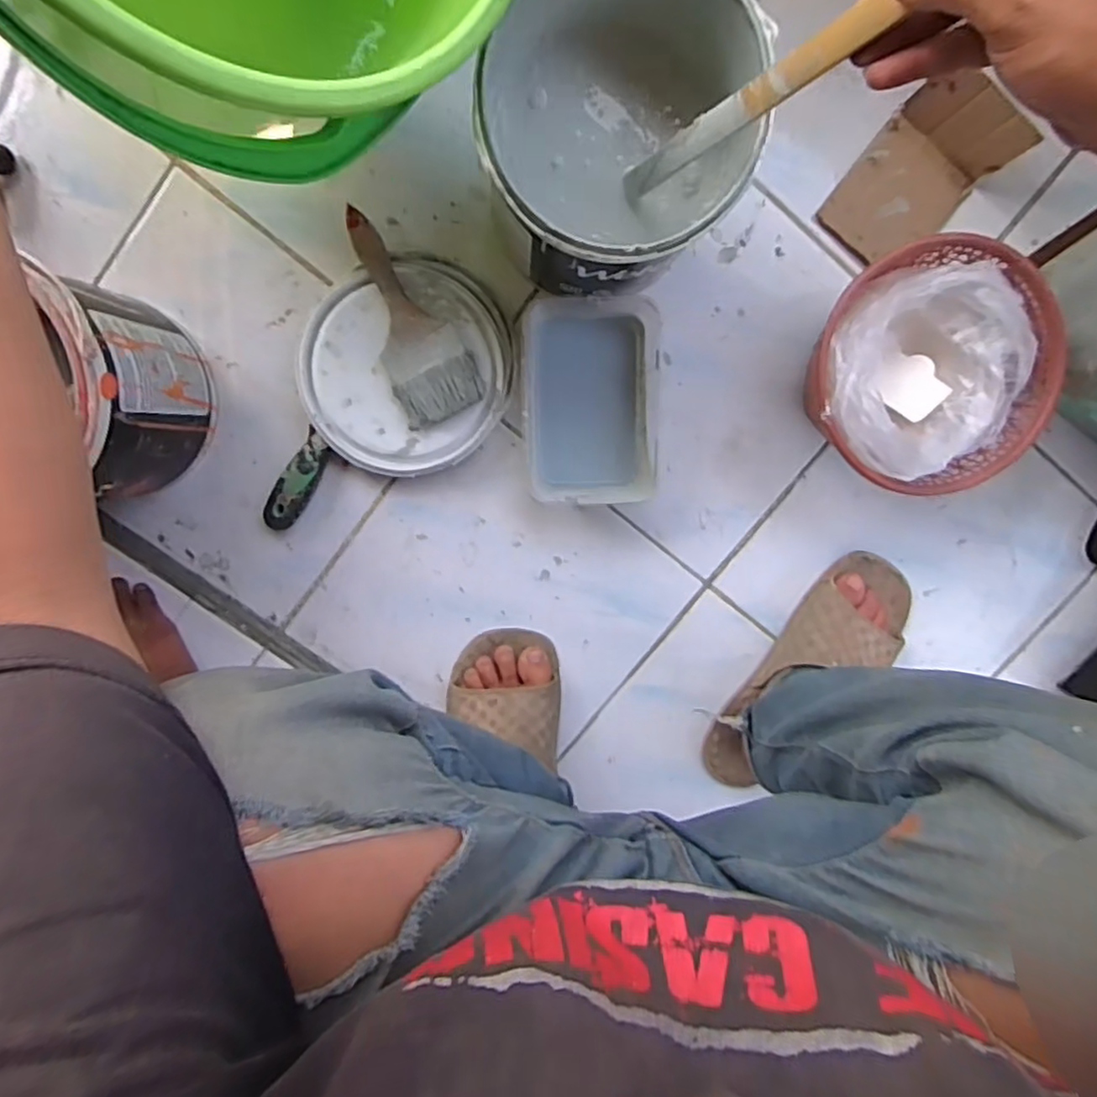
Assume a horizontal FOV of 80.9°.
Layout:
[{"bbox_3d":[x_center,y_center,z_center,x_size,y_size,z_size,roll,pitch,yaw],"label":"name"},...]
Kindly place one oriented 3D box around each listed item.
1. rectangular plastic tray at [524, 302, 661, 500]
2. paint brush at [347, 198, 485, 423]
[{"bbox_3d":[0.039,-0.129,0.576,0.120,0.048,0.173,-2,101,-2],"label":"rectangular plastic tray"},{"bbox_3d":[-0.121,-0.194,0.544,0.072,0.016,0.176,-25,102,3],"label":"paint brush"}]

